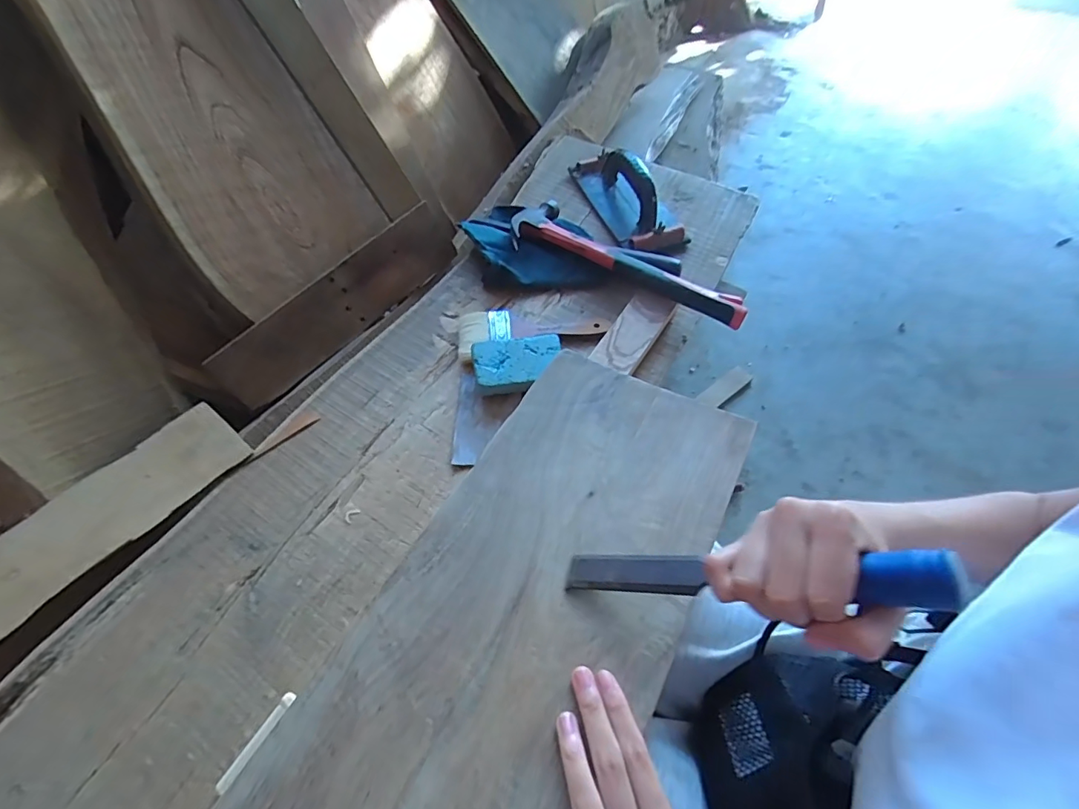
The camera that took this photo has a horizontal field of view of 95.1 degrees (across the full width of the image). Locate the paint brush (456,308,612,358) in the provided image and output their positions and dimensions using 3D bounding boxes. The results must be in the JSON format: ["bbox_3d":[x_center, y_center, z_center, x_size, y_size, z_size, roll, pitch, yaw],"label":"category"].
[{"bbox_3d":[-0.007,-0.092,0.603,0.181,0.016,0.071,-6,56,-1],"label":"paint brush"}]

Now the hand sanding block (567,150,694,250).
[{"bbox_3d":[0.135,-0.319,0.723,0.106,0.072,0.219,-18,57,-9],"label":"hand sanding block"}]

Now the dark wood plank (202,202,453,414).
[{"bbox_3d":[-0.247,-0.137,0.645,0.026,0.088,0.349,9,51,50],"label":"dark wood plank"}]

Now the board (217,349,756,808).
[{"bbox_3d":[-0.009,0.142,0.342,0.194,0.008,0.464,24,55,18],"label":"board"}]

